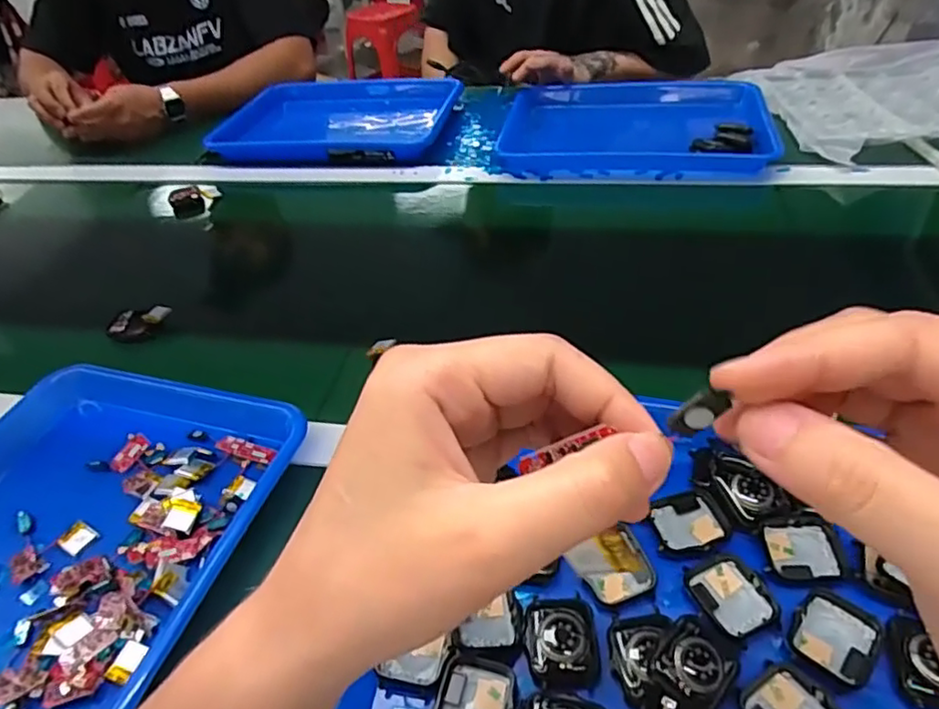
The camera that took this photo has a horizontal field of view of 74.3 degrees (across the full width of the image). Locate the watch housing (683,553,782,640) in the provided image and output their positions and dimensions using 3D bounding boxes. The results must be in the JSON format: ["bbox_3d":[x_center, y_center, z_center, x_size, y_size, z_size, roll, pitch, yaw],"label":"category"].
[{"bbox_3d":[0.139,0.128,0.331,0.035,0.006,0.042,-19,44,-13],"label":"watch housing"}]

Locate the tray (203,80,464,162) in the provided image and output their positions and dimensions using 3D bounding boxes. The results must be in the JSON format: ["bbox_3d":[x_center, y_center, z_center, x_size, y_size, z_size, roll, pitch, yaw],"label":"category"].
[{"bbox_3d":[-0.187,-0.347,0.930,0.334,0.051,0.244,8,44,16],"label":"tray"}]

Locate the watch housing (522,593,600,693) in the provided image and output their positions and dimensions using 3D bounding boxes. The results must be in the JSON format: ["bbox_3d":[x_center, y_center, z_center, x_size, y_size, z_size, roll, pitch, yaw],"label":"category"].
[{"bbox_3d":[0.047,0.146,0.321,0.037,0.008,0.046,-5,42,2],"label":"watch housing"}]

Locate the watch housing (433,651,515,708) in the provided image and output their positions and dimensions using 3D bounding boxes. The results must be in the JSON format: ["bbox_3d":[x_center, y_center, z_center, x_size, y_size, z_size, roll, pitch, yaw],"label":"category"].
[{"bbox_3d":[0.003,0.171,0.306,0.036,0.009,0.040,6,44,13],"label":"watch housing"}]

